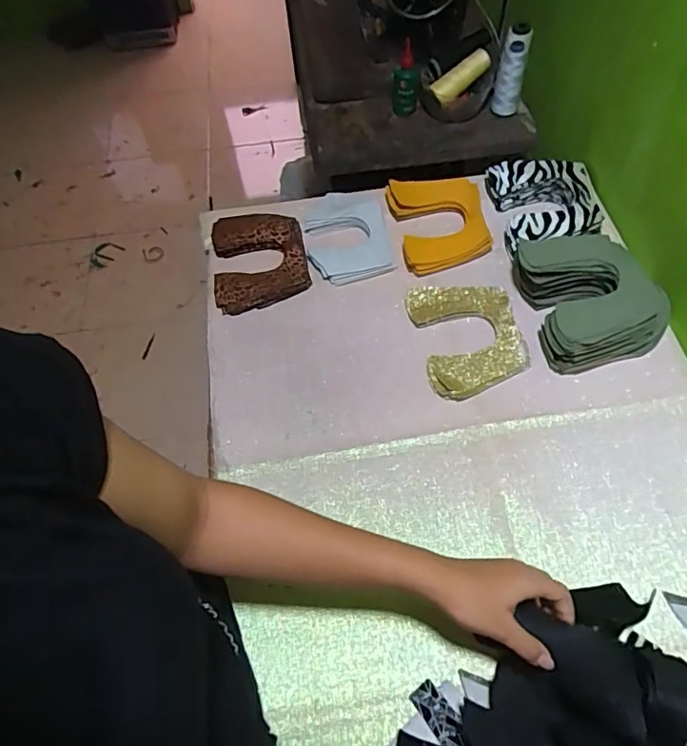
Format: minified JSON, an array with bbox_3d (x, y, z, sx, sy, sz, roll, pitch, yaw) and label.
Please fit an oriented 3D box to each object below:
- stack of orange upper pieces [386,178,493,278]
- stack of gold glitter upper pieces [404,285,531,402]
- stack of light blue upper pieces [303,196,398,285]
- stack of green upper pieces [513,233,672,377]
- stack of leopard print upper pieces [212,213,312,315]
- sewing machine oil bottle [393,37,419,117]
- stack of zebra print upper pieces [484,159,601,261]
[{"bbox_3d":[0.142,-0.224,0.777,0.132,0.033,0.156,-11,66,-3],"label":"stack of orange upper pieces"},{"bbox_3d":[0.159,-0.054,0.695,0.127,0.022,0.173,-13,59,-3],"label":"stack of gold glitter upper pieces"},{"bbox_3d":[0.004,-0.204,0.789,0.115,0.030,0.156,-11,59,-3],"label":"stack of light blue upper pieces"},{"bbox_3d":[0.313,-0.104,0.685,0.172,0.067,0.177,-16,59,-6],"label":"stack of green upper pieces"},{"bbox_3d":[-0.123,-0.168,0.783,0.134,0.030,0.168,-11,59,-2],"label":"stack of leopard print upper pieces"},{"bbox_3d":[0.105,-0.500,0.917,0.045,0.102,0.050,1,60,4],"label":"sewing machine oil bottle"},{"bbox_3d":[0.292,-0.243,0.780,0.136,0.056,0.158,-10,59,-2],"label":"stack of zebra print upper pieces"}]

